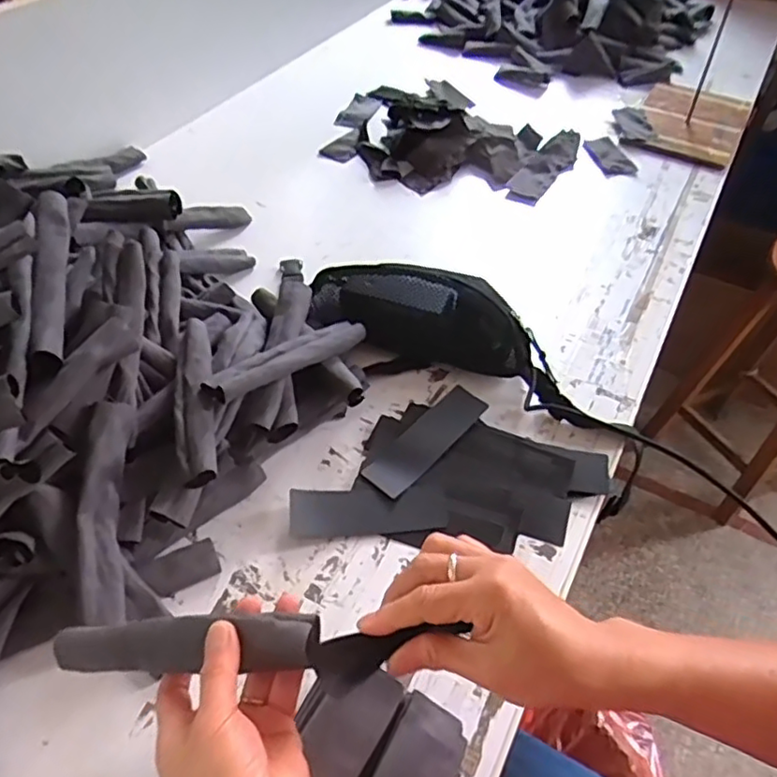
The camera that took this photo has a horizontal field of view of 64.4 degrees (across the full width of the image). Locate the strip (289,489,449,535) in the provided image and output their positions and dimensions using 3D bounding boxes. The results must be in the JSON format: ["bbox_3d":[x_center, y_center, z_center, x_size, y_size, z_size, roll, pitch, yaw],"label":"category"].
[{"bbox_3d":[-0.018,0.115,0.585,0.147,0.018,0.041,0,49,-2],"label":"strip"}]

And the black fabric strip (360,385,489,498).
[{"bbox_3d":[0.039,0.052,0.635,0.049,0.007,0.149,33,60,32],"label":"black fabric strip"}]

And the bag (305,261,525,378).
[{"bbox_3d":[0.035,-0.080,0.721,0.255,0.089,0.095,10,49,7],"label":"bag"}]

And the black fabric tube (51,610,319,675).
[{"bbox_3d":[-0.134,0.162,0.390,0.187,0.024,0.027,-9,48,15],"label":"black fabric tube"}]

